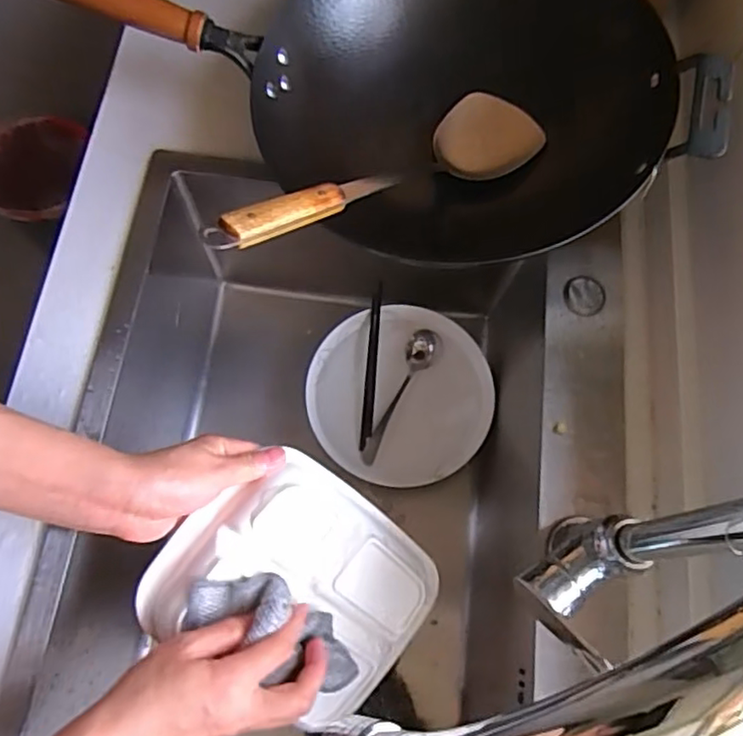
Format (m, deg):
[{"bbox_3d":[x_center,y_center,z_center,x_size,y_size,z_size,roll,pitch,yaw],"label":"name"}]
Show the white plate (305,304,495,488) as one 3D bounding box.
[{"bbox_3d":[0.032,0.031,0.691,0.197,0.027,0.192,1,71,-2],"label":"white plate"}]

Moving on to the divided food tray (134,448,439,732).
[{"bbox_3d":[-0.054,0.169,0.485,0.195,0.032,0.161,40,80,-14],"label":"divided food tray"}]

